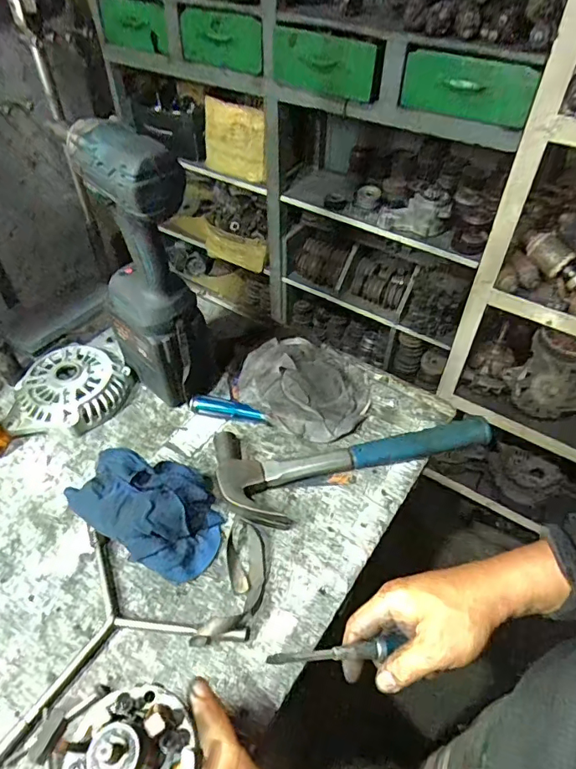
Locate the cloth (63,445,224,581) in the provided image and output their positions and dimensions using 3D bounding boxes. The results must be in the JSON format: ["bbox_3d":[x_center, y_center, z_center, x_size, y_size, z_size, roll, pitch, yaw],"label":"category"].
[{"bbox_3d":[-0.140,0.124,0.507,0.144,0.079,0.098,22,52,19],"label":"cloth"}]

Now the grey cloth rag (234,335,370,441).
[{"bbox_3d":[0.024,-0.002,0.648,0.170,0.037,0.160,27,53,22],"label":"grey cloth rag"}]

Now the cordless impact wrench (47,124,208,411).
[{"bbox_3d":[-0.152,-0.108,0.545,0.133,0.332,0.069,35,56,27],"label":"cordless impact wrench"}]

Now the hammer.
[{"bbox_3d":[0.082,0.094,0.567,0.326,0.032,0.112,-6,48,-6],"label":"hammer"}]

